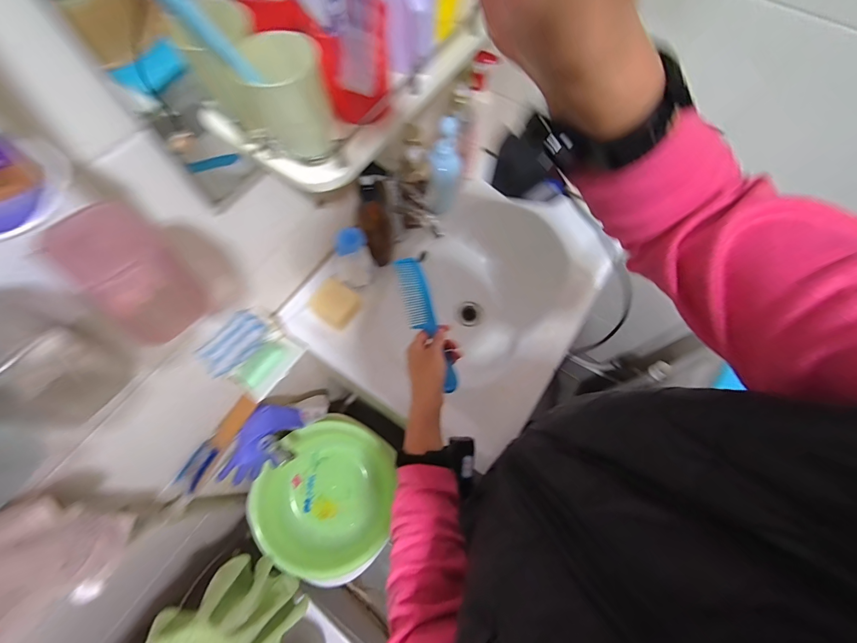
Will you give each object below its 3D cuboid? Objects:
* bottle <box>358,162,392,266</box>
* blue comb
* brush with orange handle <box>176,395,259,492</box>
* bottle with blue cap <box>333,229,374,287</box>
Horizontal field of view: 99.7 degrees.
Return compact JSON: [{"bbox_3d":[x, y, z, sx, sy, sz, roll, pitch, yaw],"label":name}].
[{"bbox_3d":[-0.101,-0.193,0.657,0.058,0.232,0.071,-22,70,-10],"label":"bottle"},{"bbox_3d":[-0.004,0.000,0.543,0.047,0.013,0.215,-18,78,-9],"label":"blue comb"},{"bbox_3d":[-0.400,0.230,0.691,0.047,0.028,0.193,36,86,13],"label":"brush with orange handle"},{"bbox_3d":[-0.135,-0.114,0.647,0.071,0.123,0.059,-19,69,-9],"label":"bottle with blue cap"}]

